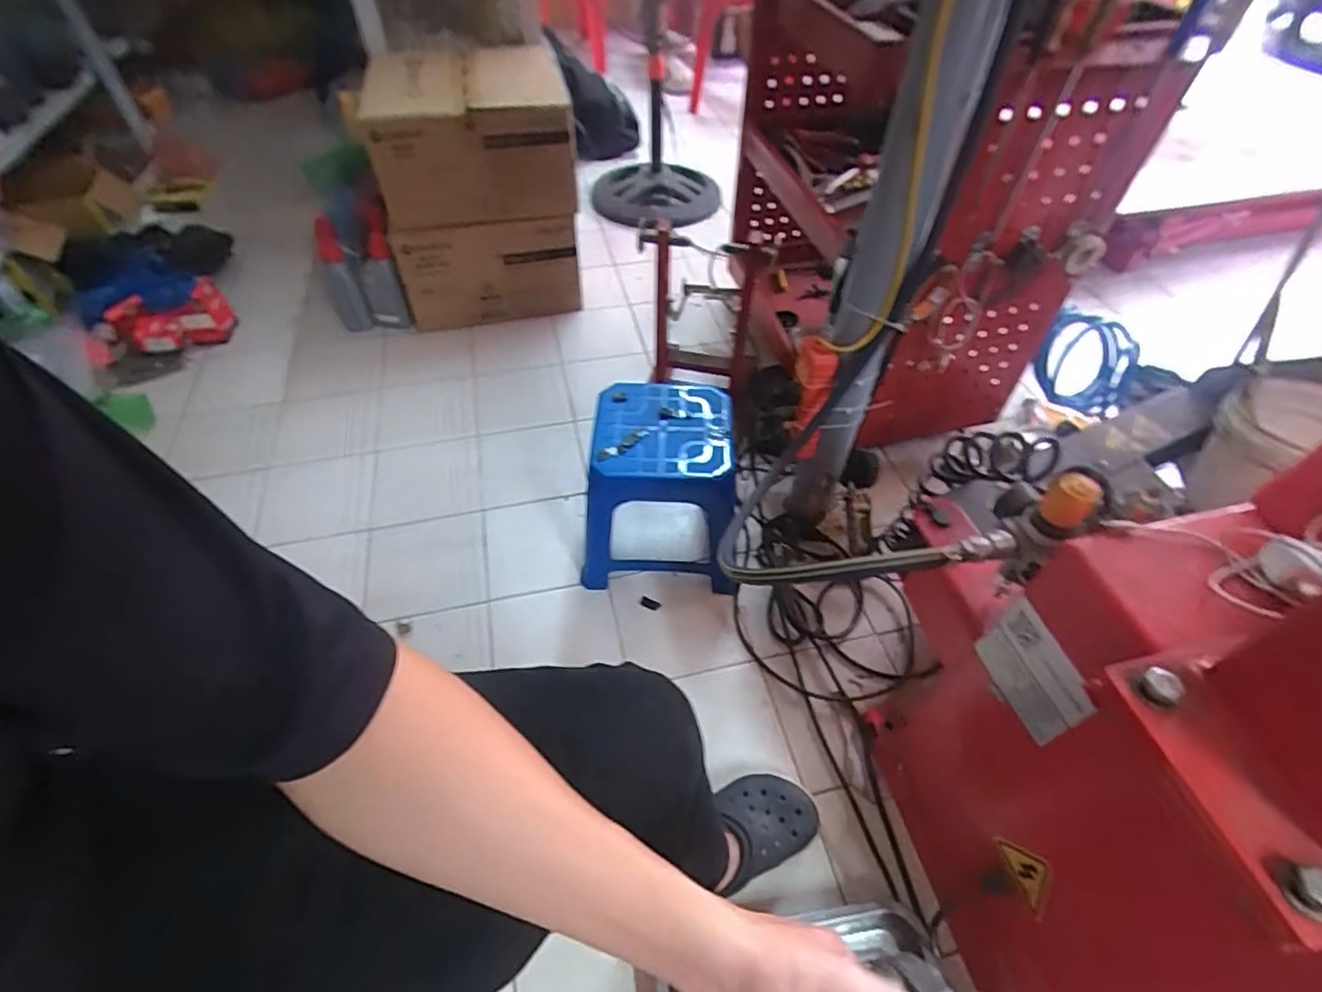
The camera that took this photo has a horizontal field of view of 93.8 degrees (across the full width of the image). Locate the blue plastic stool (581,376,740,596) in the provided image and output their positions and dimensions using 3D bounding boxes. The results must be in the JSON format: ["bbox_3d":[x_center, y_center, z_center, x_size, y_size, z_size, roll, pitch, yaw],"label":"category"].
[{"bbox_3d":[0.007,-0.009,1.029,0.246,0.261,0.236,4,50,2],"label":"blue plastic stool"}]

